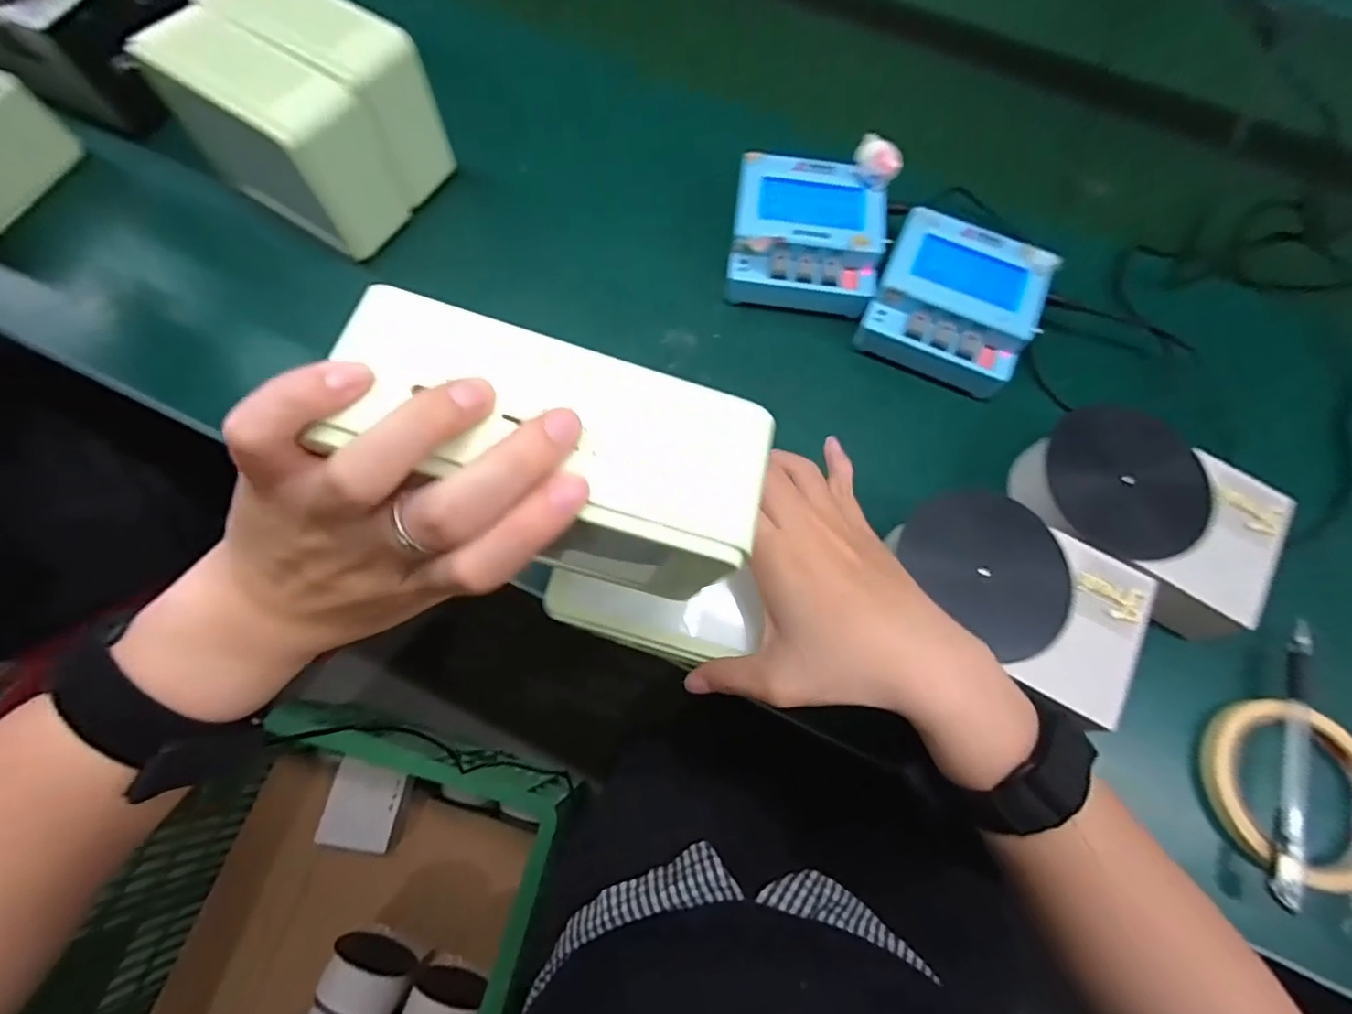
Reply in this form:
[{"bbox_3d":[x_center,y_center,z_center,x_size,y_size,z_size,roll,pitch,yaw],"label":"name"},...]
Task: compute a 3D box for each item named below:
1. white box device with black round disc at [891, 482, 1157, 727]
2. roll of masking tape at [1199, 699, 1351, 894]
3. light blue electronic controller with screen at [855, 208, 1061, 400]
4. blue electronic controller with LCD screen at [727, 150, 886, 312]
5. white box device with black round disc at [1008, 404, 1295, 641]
[{"bbox_3d":[0.191,0.053,0.339,0.136,0.046,0.092,33,70,10],"label":"white box device with black round disc"},{"bbox_3d":[0.348,0.160,0.326,0.092,0.024,0.094,1,68,-3],"label":"roll of masking tape"},{"bbox_3d":[0.191,-0.141,0.400,0.105,0.048,0.099,26,69,7],"label":"light blue electronic controller with screen"},{"bbox_3d":[0.092,-0.191,0.419,0.101,0.058,0.098,8,68,0],"label":"blue electronic controller with LCD screen"},{"bbox_3d":[0.282,0.006,0.354,0.143,0.052,0.109,27,69,8],"label":"white box device with black round disc"}]

